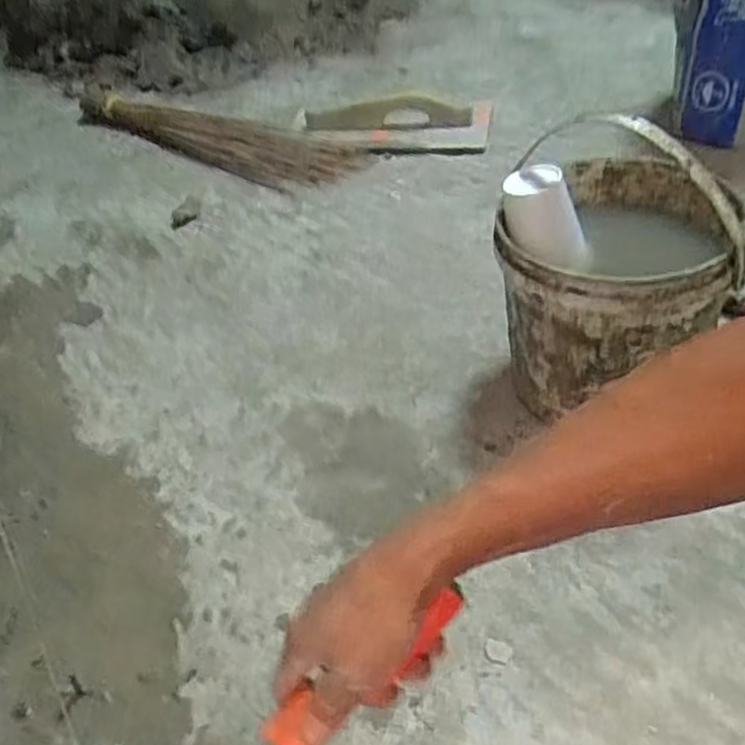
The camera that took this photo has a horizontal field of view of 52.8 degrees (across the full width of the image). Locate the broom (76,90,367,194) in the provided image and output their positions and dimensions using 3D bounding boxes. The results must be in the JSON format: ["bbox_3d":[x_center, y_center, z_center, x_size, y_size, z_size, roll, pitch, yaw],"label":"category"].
[{"bbox_3d":[-0.271,-0.400,1.251,0.568,0.045,0.156,19,48,28],"label":"broom"}]

